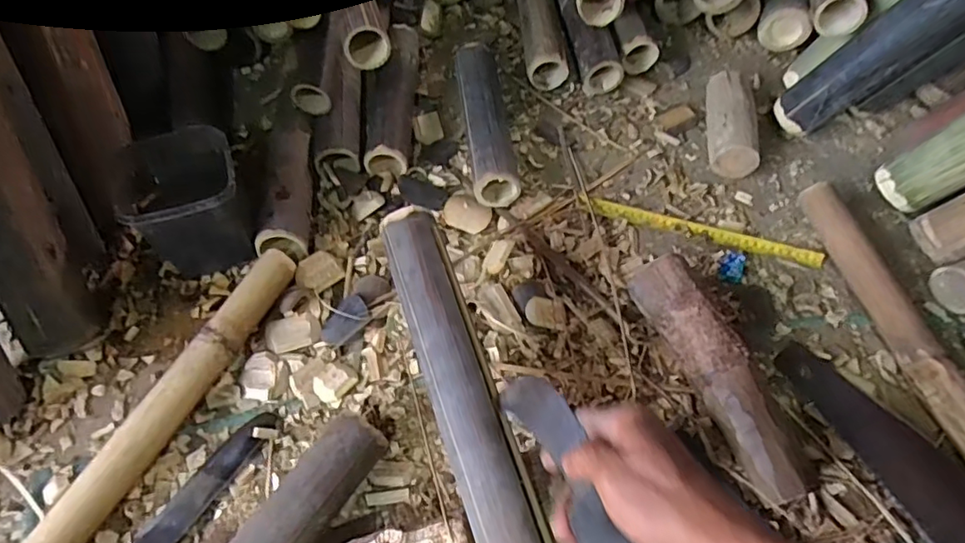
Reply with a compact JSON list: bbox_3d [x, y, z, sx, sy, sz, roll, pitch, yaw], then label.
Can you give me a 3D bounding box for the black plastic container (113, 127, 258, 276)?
[{"bbox_3d":[-0.314,-0.064,0.626,0.116,0.125,0.109,-16,58,-12],"label":"black plastic container"}]

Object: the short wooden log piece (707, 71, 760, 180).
[{"bbox_3d":[0.336,-0.200,0.776,0.060,0.061,0.157,10,57,5],"label":"short wooden log piece"}]

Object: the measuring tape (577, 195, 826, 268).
[{"bbox_3d":[0.266,-0.055,0.711,0.291,0.010,0.027,16,58,9],"label":"measuring tape"}]

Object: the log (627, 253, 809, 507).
[{"bbox_3d":[0.228,0.099,0.565,0.050,0.070,0.246,-18,59,-13],"label":"log"}]

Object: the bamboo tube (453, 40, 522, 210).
[{"bbox_3d":[0.004,-0.202,0.768,0.060,0.060,0.268,-6,57,-5],"label":"bamboo tube"}]

